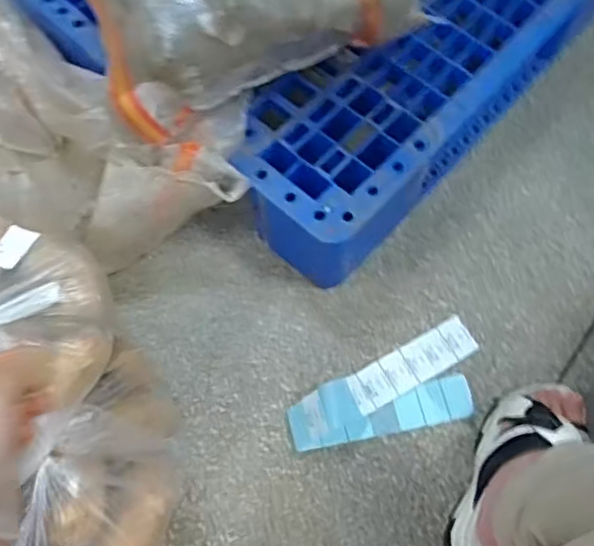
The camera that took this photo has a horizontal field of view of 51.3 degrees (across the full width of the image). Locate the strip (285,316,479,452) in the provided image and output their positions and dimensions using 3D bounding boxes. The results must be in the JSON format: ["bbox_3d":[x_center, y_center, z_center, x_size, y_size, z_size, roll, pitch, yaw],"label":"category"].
[{"bbox_3d":[0.119,0.146,0.727,0.250,0.050,0.104,-27,73,-11],"label":"strip"}]

